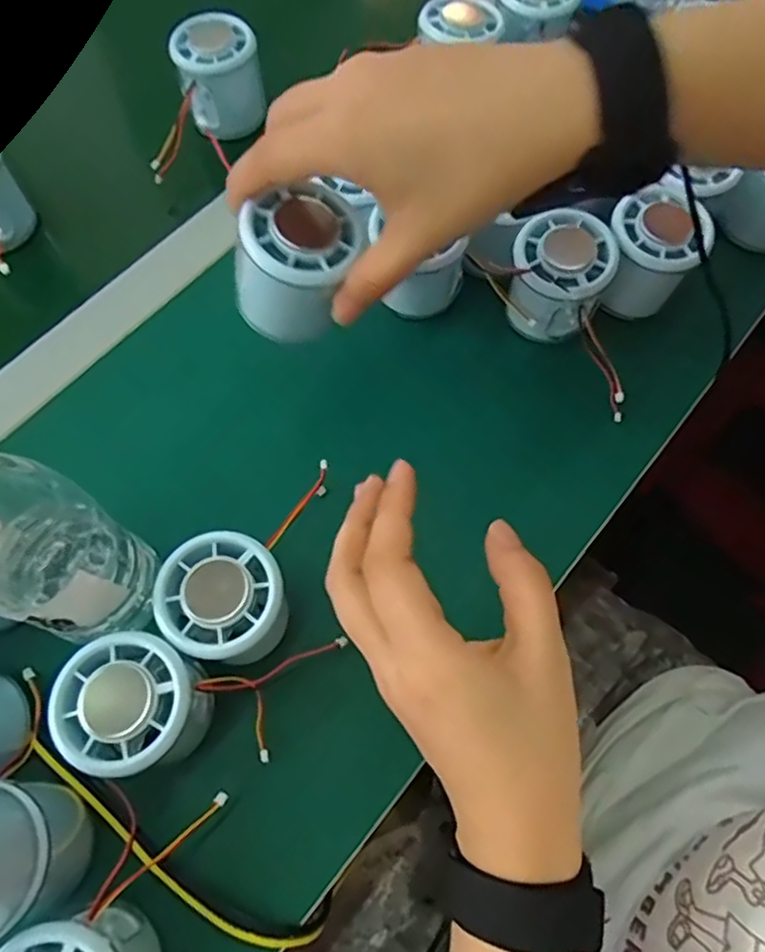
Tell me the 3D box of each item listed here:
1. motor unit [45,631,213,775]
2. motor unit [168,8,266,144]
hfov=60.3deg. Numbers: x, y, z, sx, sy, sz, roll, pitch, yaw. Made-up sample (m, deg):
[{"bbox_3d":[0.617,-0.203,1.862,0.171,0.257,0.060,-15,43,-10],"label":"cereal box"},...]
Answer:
[{"bbox_3d":[-0.110,0.104,0.298,0.057,0.055,0.053,0,66,1],"label":"motor unit"},{"bbox_3d":[-0.117,-0.288,0.476,0.056,0.055,0.056,0,66,1],"label":"motor unit"}]

